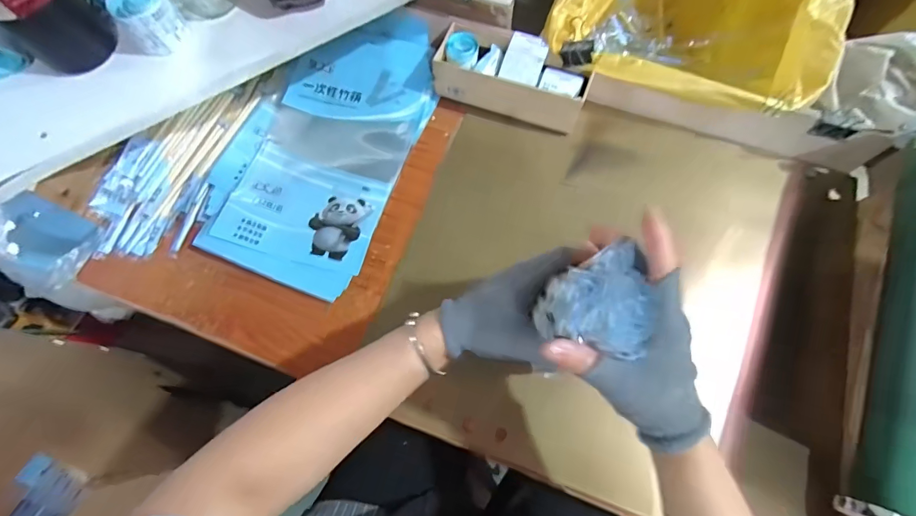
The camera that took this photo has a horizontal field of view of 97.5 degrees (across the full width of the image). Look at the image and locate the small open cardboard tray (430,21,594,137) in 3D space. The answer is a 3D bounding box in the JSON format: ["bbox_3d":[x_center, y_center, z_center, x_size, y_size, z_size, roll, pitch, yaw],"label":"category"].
[{"bbox_3d":[0.075,-0.248,0.565,0.204,0.066,0.088,18,71,7],"label":"small open cardboard tray"}]

